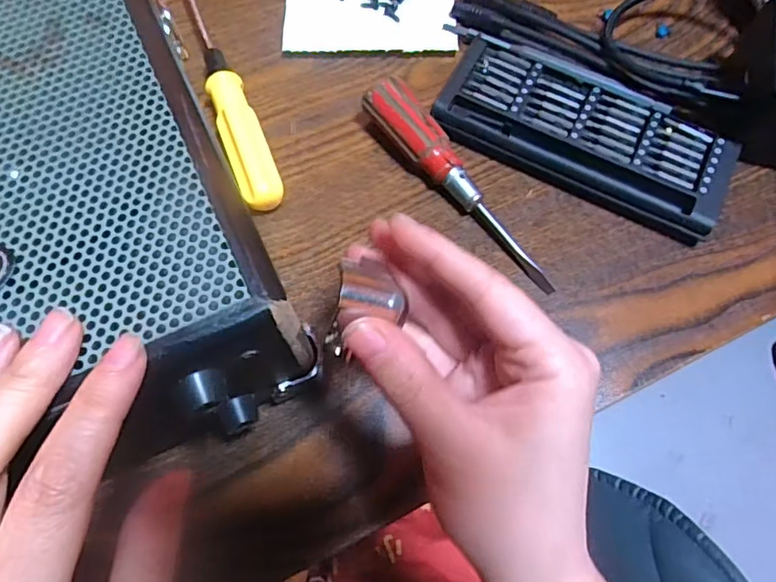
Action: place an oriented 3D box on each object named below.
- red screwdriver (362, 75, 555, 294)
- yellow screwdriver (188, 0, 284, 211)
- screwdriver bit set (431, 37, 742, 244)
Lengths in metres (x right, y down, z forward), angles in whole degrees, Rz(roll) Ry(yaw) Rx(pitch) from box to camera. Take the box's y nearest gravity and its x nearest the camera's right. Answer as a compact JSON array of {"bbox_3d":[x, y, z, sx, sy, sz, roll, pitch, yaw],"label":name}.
[{"bbox_3d":[0.037,-0.055,0.274,0.021,0.023,0.136,-36,76,-14],"label":"red screwdriver"},{"bbox_3d":[-0.085,-0.099,0.288,0.022,0.020,0.129,-20,73,-9],"label":"yellow screwdriver"},{"bbox_3d":[0.105,-0.087,0.288,0.152,0.019,0.065,28,72,7],"label":"screwdriver bit set"}]

